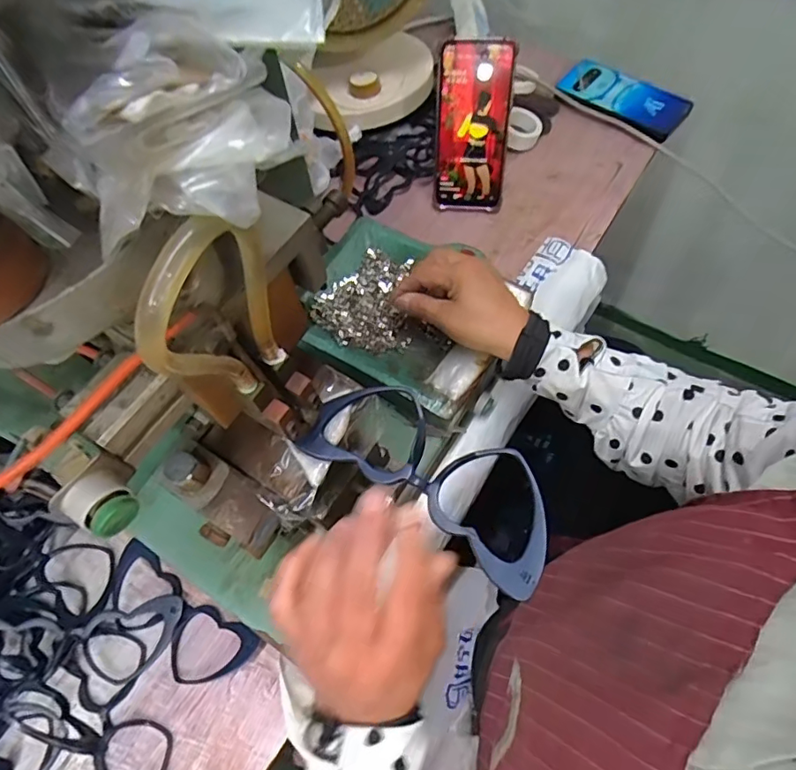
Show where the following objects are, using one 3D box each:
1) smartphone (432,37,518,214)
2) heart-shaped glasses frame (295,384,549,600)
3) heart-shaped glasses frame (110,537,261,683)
[{"bbox_3d":[0.080,-0.274,0.568,0.077,0.166,0.018,5,37,6],"label":"smartphone"},{"bbox_3d":[0.019,0.044,0.278,0.141,0.014,0.061,32,70,18],"label":"heart-shaped glasses frame"},{"bbox_3d":[-0.186,0.190,0.430,0.151,0.017,0.059,28,68,16],"label":"heart-shaped glasses frame"}]

